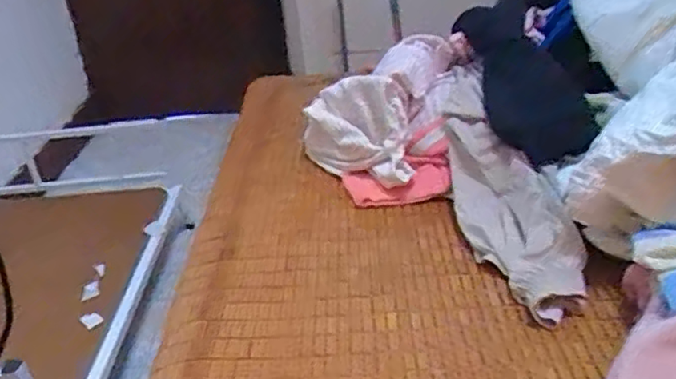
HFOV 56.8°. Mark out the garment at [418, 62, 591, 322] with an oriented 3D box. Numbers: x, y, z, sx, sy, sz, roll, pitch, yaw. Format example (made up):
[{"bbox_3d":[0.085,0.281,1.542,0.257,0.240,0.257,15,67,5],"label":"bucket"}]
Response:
[{"bbox_3d":[0.225,-0.042,0.929,0.136,0.143,0.578,-3,27,0],"label":"garment"}]

